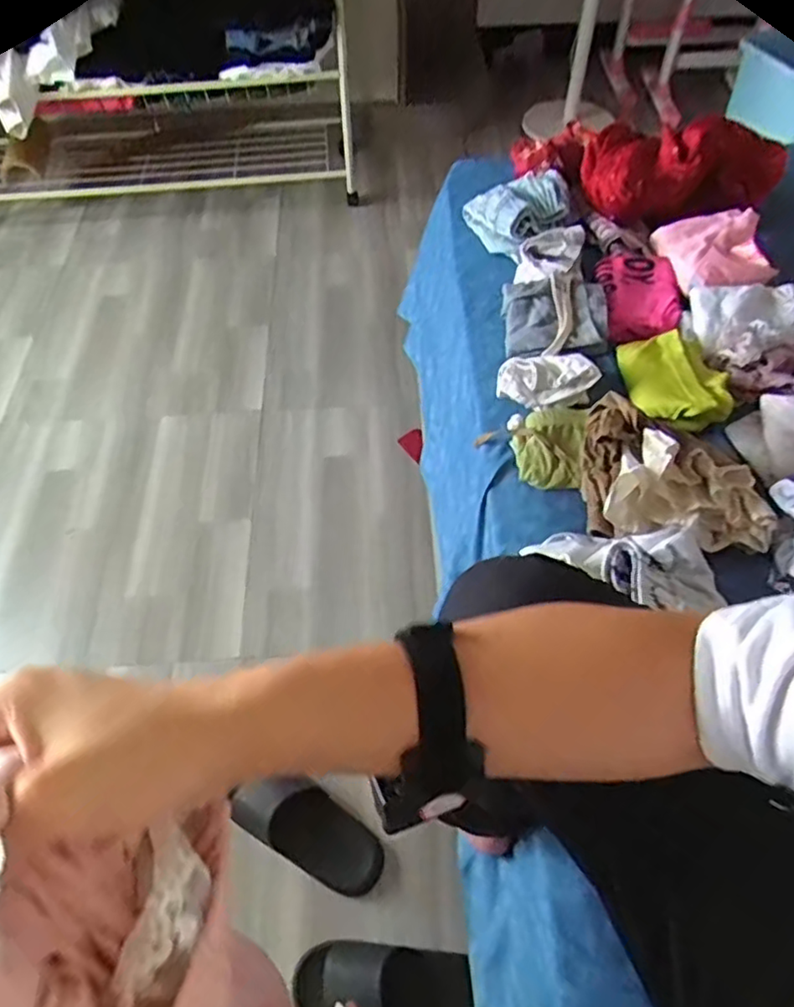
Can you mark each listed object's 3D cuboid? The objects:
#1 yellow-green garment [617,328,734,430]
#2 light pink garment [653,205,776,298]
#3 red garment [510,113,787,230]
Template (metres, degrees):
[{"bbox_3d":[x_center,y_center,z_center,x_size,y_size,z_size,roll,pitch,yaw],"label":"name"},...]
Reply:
[{"bbox_3d":[0.352,-0.158,0.813,0.103,0.053,0.149,-6,55,-3],"label":"yellow-green garment"},{"bbox_3d":[0.456,-0.358,0.920,0.131,0.070,0.151,-2,54,-1],"label":"light pink garment"},{"bbox_3d":[0.368,-0.538,0.993,0.397,0.125,0.209,23,57,16],"label":"red garment"}]

